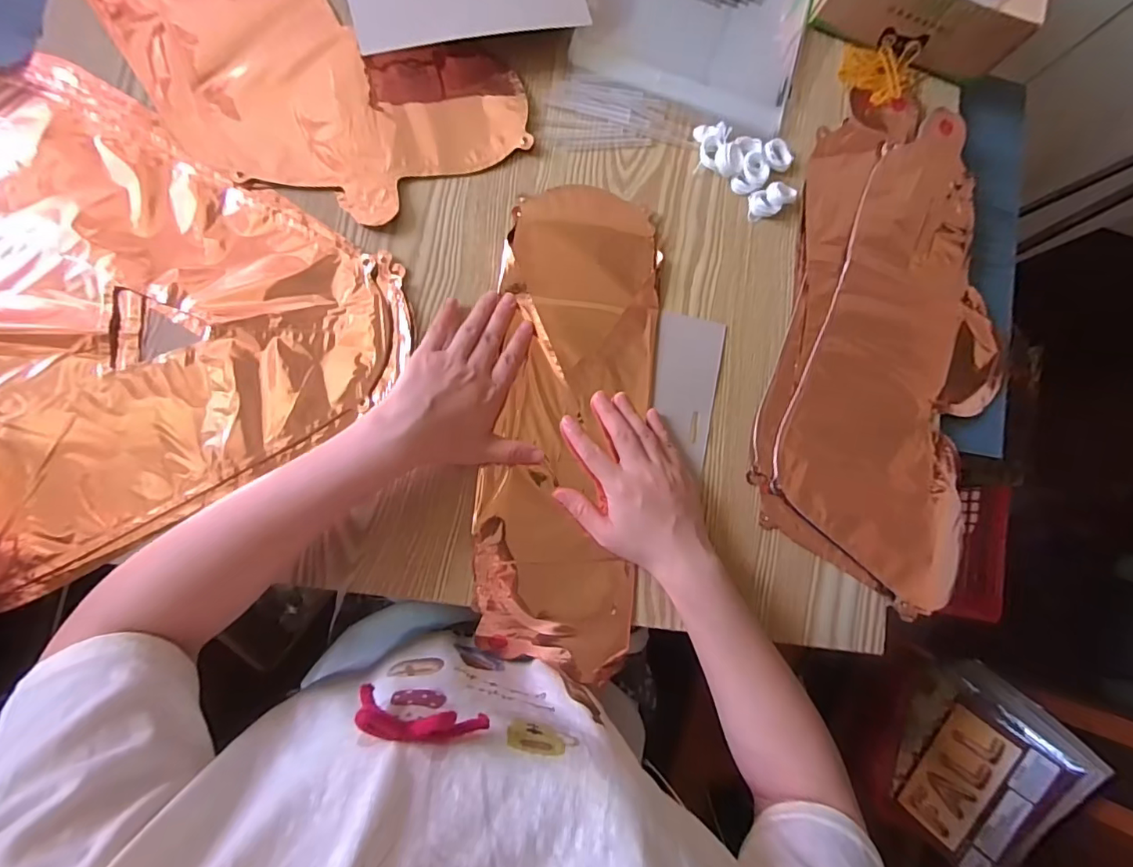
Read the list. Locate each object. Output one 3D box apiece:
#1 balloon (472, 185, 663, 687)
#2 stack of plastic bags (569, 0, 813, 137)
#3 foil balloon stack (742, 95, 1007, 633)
[{"bbox_3d":[0.003,-0.010,0.439,0.134,0.010,0.392,7,85,-7],"label":"balloon"},{"bbox_3d":[0.125,-0.401,0.480,0.205,0.008,0.228,17,82,-6],"label":"stack of plastic bags"},{"bbox_3d":[0.300,-0.081,0.474,0.217,0.021,0.433,15,83,-6],"label":"foil balloon stack"}]

